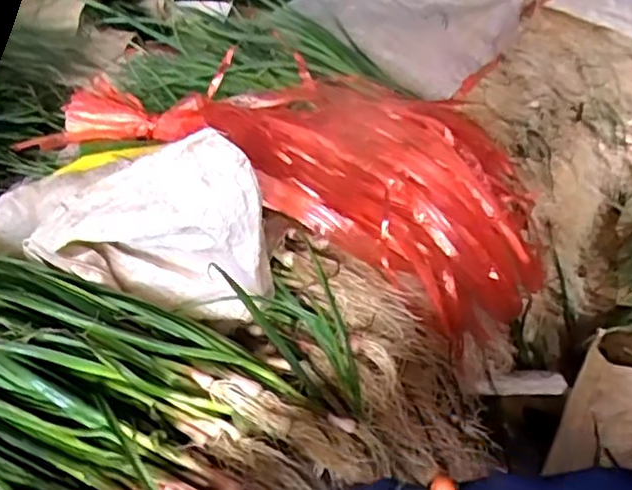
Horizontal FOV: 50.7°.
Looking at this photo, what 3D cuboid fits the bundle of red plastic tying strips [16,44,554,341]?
[{"bbox_3d":[-0.012,-0.083,0.752,0.570,0.164,0.262,22,37,7],"label":"bundle of red plastic tying strips"}]

